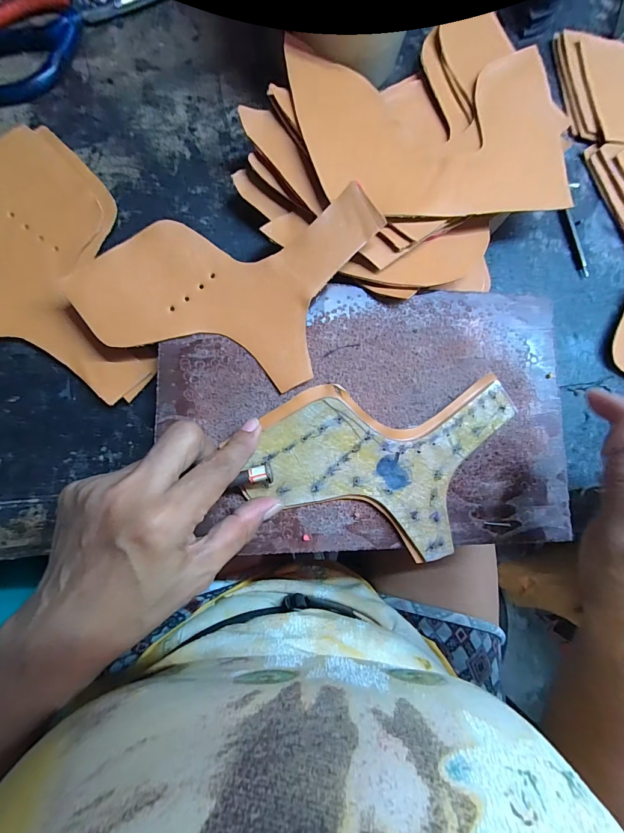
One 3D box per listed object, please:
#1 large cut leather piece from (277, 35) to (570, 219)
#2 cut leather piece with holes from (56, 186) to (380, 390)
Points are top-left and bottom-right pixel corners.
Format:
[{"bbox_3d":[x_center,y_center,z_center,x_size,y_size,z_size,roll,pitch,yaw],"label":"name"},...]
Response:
[{"bbox_3d":[0.094,-0.206,0.262,0.207,0.012,0.135,-9,79,-13],"label":"large cut leather piece"},{"bbox_3d":[-0.055,-0.094,0.228,0.166,0.031,0.132,22,81,-3],"label":"cut leather piece with holes"}]

